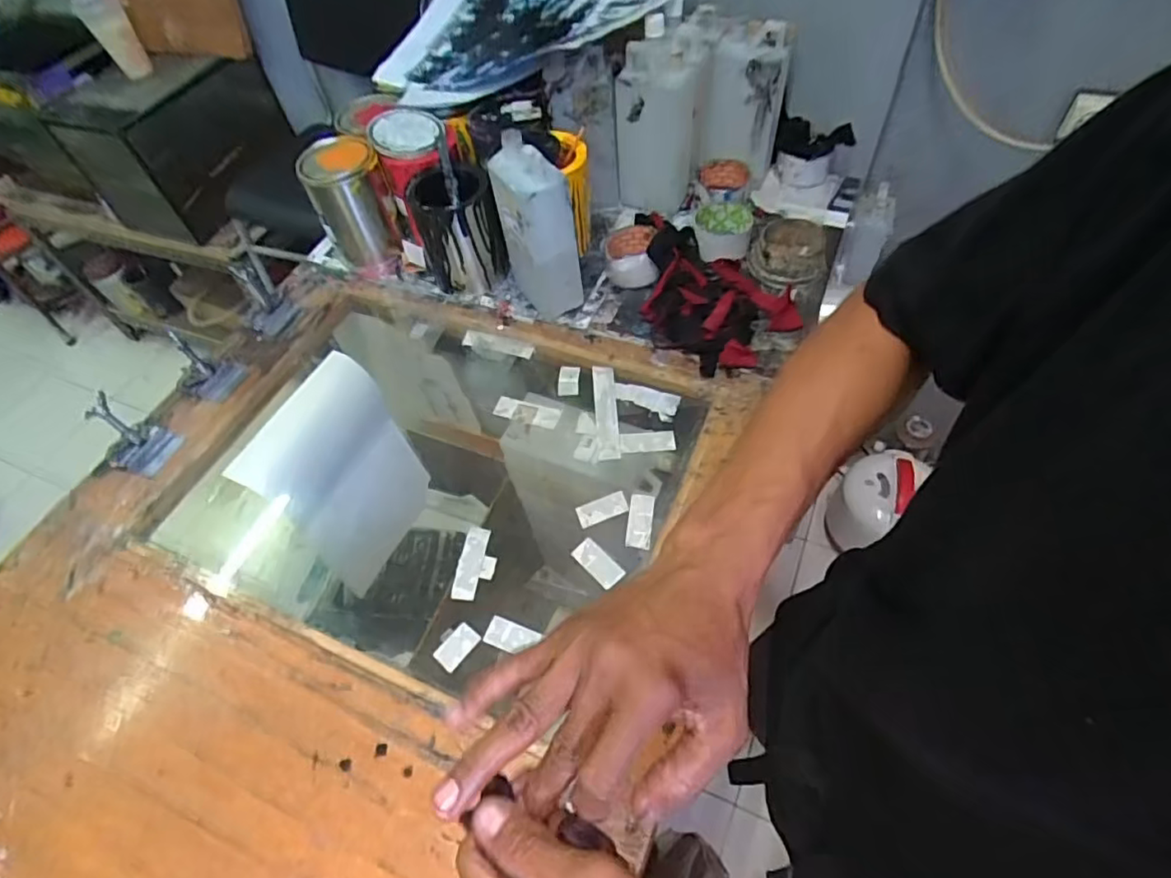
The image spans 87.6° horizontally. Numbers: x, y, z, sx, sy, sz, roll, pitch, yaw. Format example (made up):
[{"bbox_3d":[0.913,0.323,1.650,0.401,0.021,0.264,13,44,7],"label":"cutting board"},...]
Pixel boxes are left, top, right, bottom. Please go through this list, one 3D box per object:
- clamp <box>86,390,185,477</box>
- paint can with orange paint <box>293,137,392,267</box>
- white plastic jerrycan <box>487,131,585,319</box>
[{"bbox_3d":[-0.550,-0.009,0.726,0.058,0.101,0.068,16,58,16],"label":"clamp"},{"bbox_3d":[-0.341,-0.344,0.897,0.105,0.152,0.101,-32,61,-15],"label":"paint can with orange paint"},{"bbox_3d":[-0.059,-0.260,0.768,0.063,0.216,0.097,-31,60,-15],"label":"white plastic jerrycan"}]

